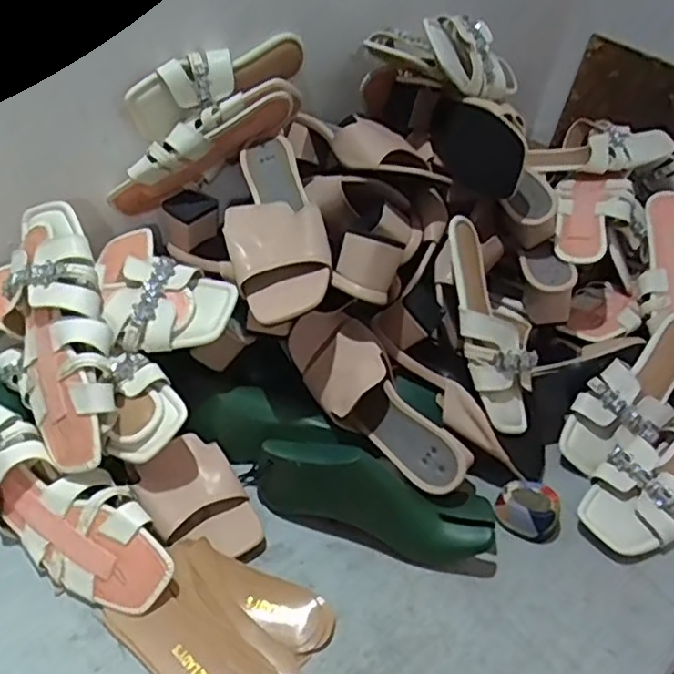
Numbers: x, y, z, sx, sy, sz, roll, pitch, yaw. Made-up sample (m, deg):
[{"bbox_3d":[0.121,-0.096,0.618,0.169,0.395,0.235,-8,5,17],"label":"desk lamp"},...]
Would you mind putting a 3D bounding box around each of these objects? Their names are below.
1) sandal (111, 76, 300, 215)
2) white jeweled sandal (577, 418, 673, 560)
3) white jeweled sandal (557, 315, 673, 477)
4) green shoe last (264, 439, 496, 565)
[{"bbox_3d":[-0.144,-0.204,0.712,0.240,0.079,0.037,-32,44,4],"label":"sandal"},{"bbox_3d":[0.379,0.154,0.720,0.285,0.060,0.098,-19,48,-26],"label":"white jeweled sandal"},{"bbox_3d":[0.354,0.070,0.762,0.233,0.096,0.085,-36,54,-21],"label":"white jeweled sandal"},{"bbox_3d":[0.035,0.153,0.635,0.234,0.088,0.067,15,43,8],"label":"green shoe last"}]

